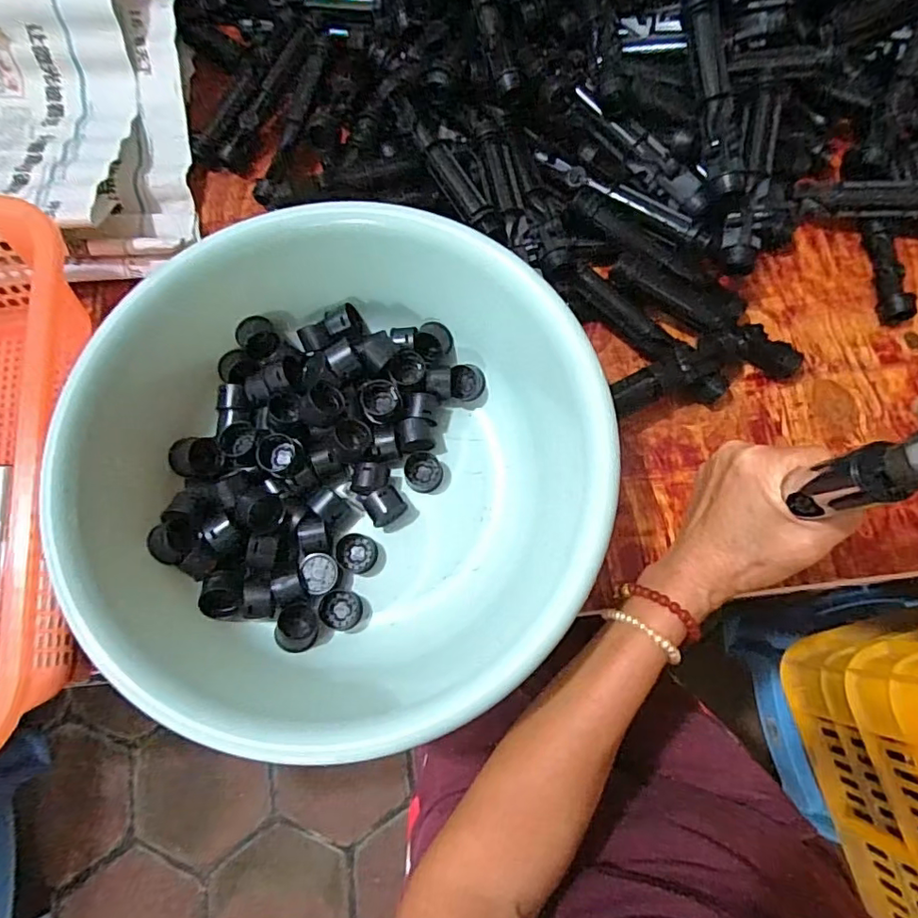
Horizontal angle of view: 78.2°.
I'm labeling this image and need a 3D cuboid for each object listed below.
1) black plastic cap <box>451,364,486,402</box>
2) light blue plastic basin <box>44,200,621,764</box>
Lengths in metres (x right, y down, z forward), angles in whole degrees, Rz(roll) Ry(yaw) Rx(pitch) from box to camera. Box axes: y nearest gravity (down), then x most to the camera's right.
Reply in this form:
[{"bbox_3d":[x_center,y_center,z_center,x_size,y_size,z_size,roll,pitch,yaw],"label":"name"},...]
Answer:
[{"bbox_3d":[0.006,-0.054,0.400,0.024,0.017,0.022,0,74,1],"label":"black plastic cap"},{"bbox_3d":[-0.069,0.003,0.352,0.304,0.103,0.293,0,74,1],"label":"light blue plastic basin"}]

